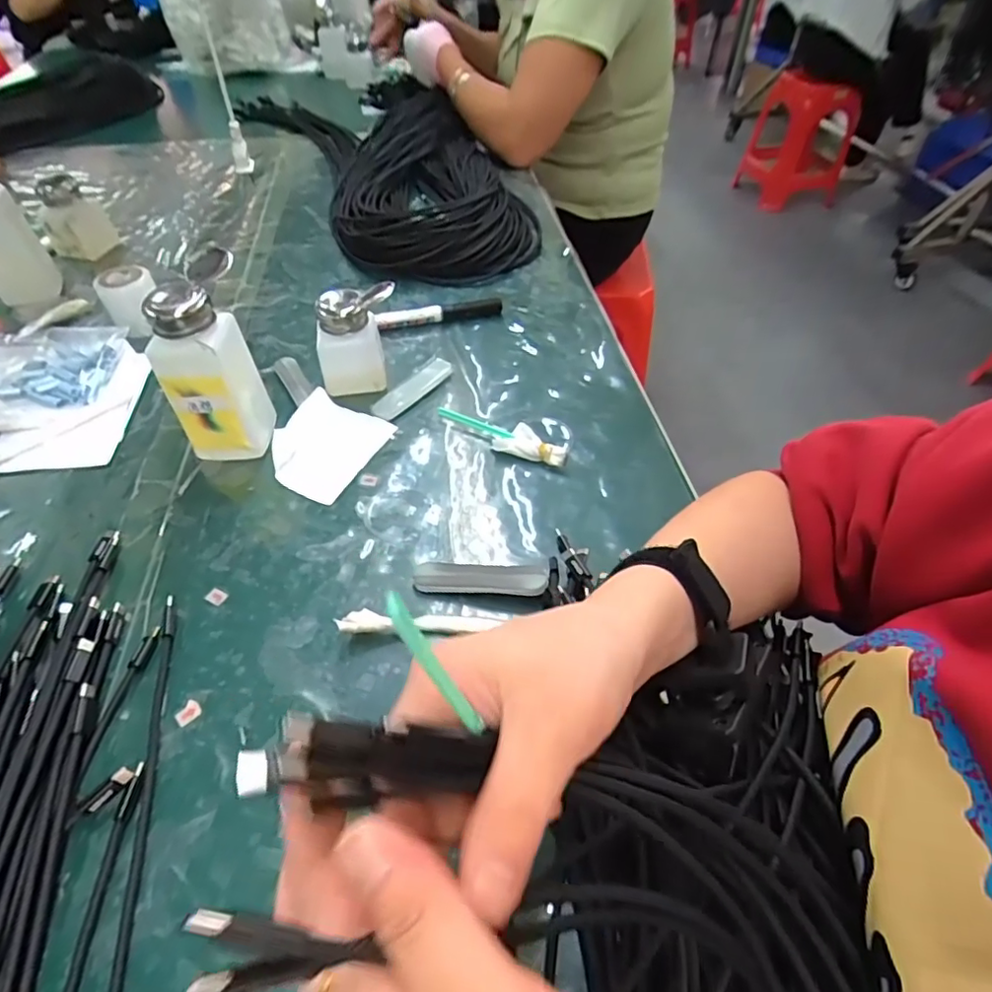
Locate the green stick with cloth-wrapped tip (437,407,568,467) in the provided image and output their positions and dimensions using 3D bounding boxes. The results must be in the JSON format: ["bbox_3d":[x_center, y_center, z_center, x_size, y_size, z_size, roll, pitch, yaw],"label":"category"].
[{"bbox_3d":[0.003,-0.050,0.447,0.116,0.015,0.030,16,51,16],"label":"green stick with cloth-wrapped tip"}]

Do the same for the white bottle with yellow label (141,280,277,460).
[{"bbox_3d":[-0.204,-0.086,0.407,0.051,0.125,0.053,-1,48,1],"label":"white bottle with yellow label"}]

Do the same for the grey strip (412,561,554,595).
[{"bbox_3d":[-0.010,0.051,0.356,0.085,0.005,0.020,0,50,10],"label":"grey strip"}]

